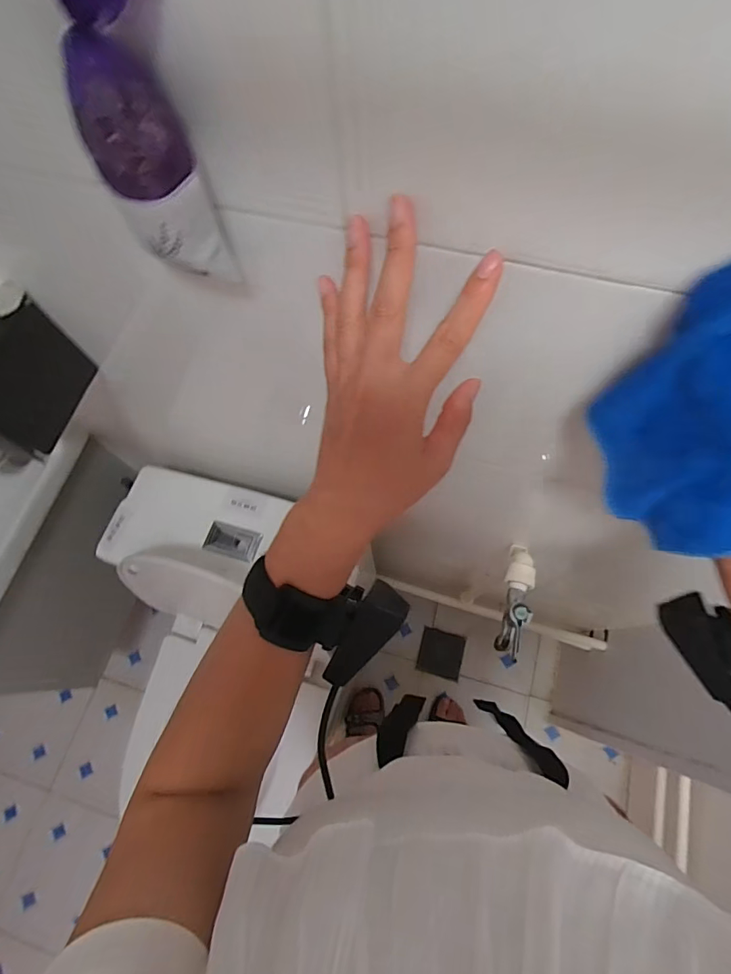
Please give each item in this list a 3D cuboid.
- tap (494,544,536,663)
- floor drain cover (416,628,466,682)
[{"bbox_3d":[0.207,0.153,0.637,0.035,0.079,0.172,16,56,7],"label":"tap"},{"bbox_3d":[0.222,0.484,1.345,0.124,0.015,0.123,14,68,7],"label":"floor drain cover"}]

